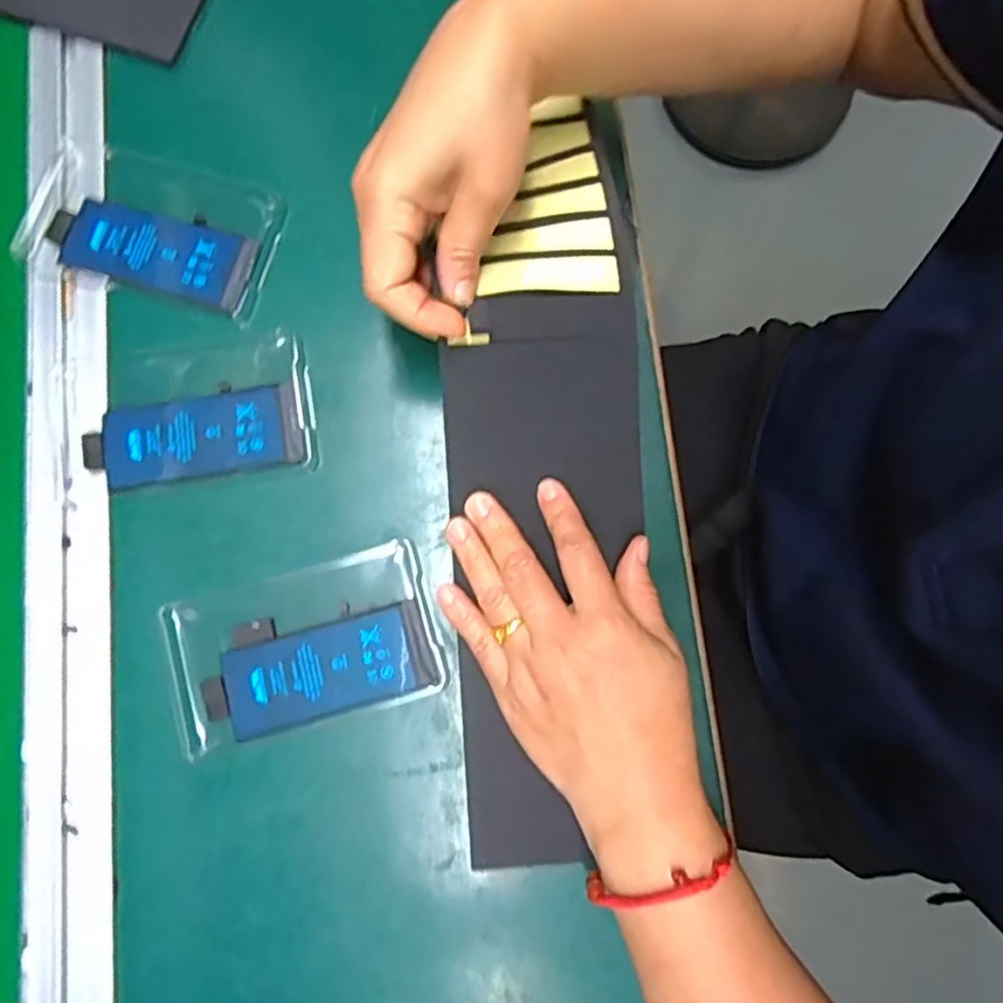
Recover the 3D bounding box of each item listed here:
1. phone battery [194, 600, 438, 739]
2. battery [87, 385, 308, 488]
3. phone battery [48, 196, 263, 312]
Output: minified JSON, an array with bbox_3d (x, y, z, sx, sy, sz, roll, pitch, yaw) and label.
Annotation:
[{"bbox_3d":[-0.092,0.080,0.332,0.108,0.006,0.052,-14,82,-1],"label":"phone battery"},{"bbox_3d":[-0.161,-0.034,0.351,0.108,0.006,0.044,-9,82,-1],"label":"battery"},{"bbox_3d":[-0.192,-0.139,0.369,0.110,0.006,0.044,15,82,3],"label":"phone battery"}]

